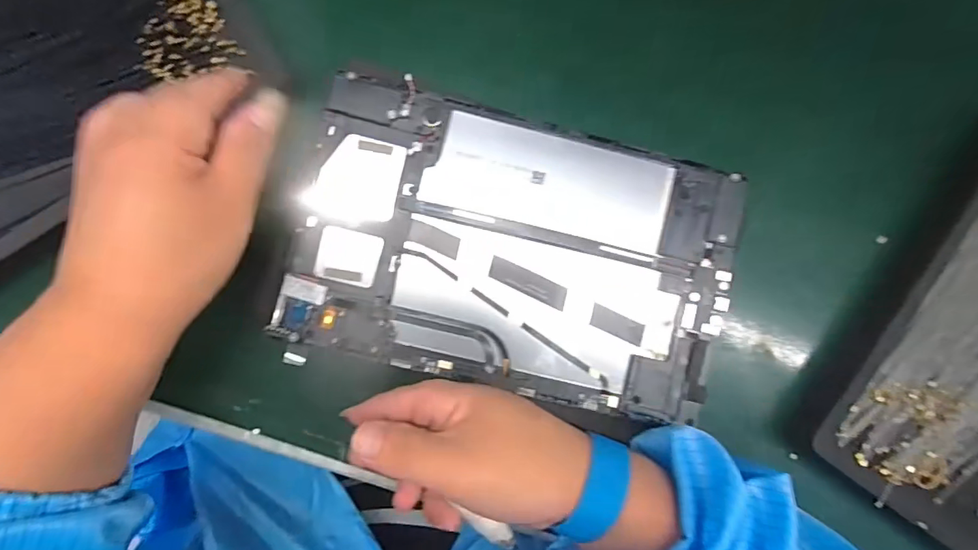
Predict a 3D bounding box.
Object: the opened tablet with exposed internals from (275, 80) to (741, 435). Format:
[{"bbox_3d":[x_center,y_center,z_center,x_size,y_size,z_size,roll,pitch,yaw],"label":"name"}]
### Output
[{"bbox_3d":[0.016,-0.011,0.272,0.235,0.012,0.152,16,87,-3],"label":"opened tablet with exposed internals"}]

